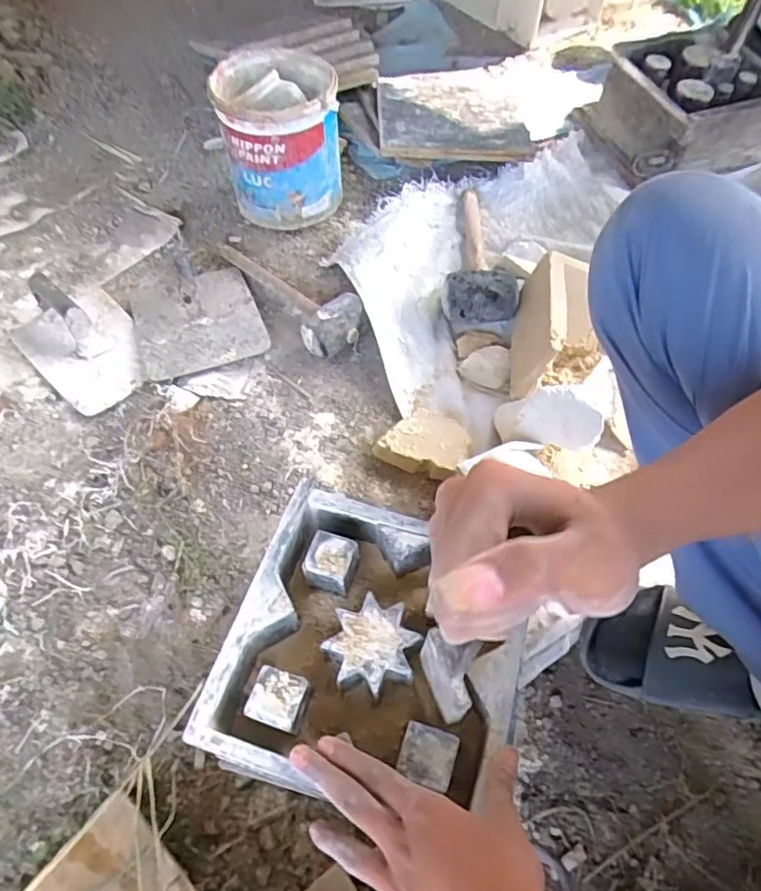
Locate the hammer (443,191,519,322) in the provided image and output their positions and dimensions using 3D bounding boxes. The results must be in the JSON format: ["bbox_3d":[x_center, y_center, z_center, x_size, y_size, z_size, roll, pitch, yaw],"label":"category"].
[{"bbox_3d":[0.160,-0.295,0.880,0.101,0.057,0.274,9,58,6],"label":"hammer"}]

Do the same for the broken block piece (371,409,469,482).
[{"bbox_3d":[0.053,-0.005,0.721,0.106,0.031,0.081,14,59,9],"label":"broken block piece"}]

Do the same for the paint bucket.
[{"bbox_3d":[-0.153,-0.470,0.922,0.171,0.191,0.170,0,58,1],"label":"paint bucket"}]

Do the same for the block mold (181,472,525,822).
[{"bbox_3d":[-0.004,0.171,0.494,0.224,0.062,0.224,15,59,10],"label":"block mold"}]

